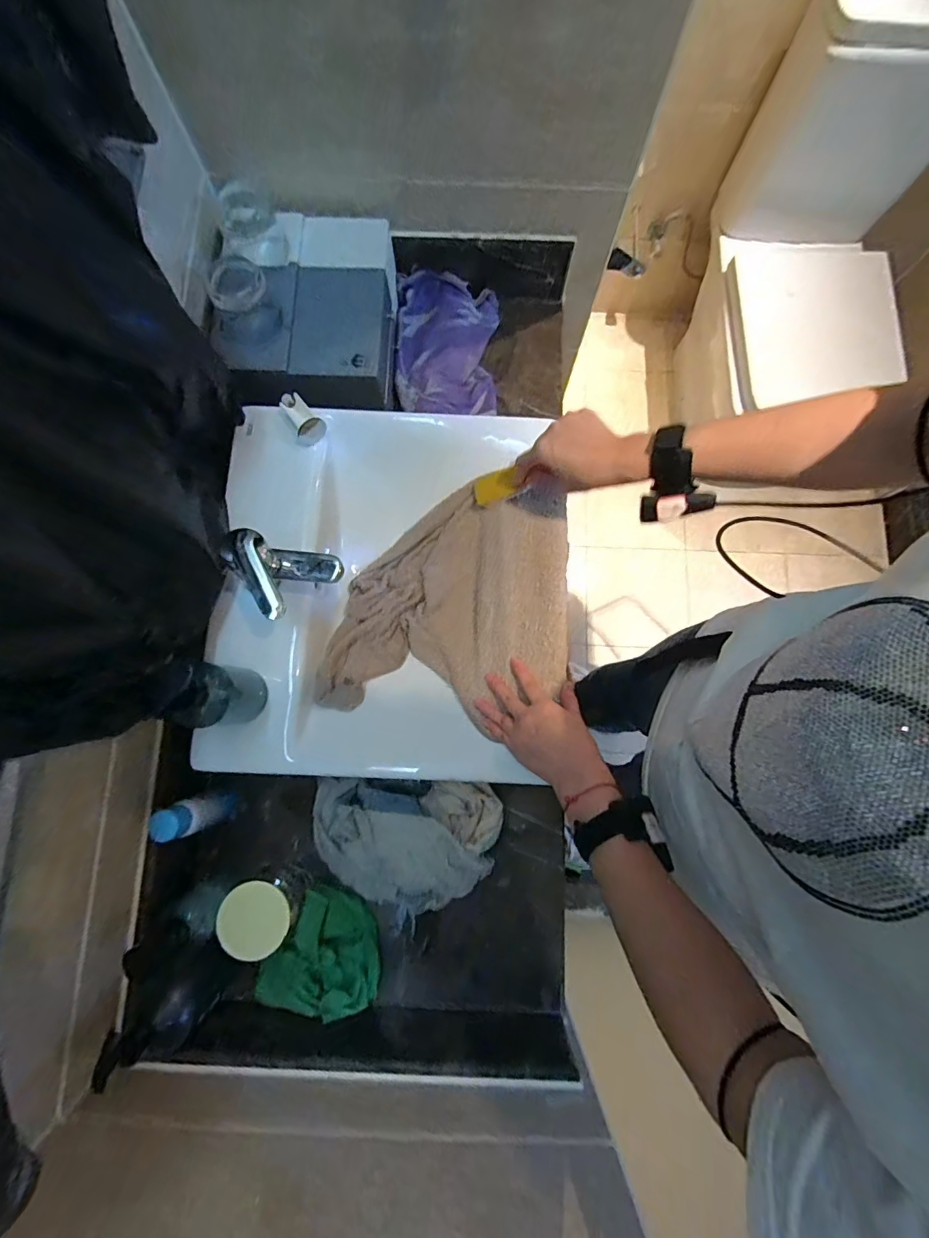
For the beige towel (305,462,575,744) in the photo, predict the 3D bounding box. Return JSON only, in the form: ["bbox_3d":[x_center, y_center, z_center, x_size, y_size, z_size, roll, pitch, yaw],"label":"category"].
[{"bbox_3d":[-0.016,-0.023,0.641,0.295,0.105,0.302,10,80,1],"label":"beige towel"}]

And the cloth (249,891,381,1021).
[{"bbox_3d":[-0.185,0.429,0.623,0.151,0.066,0.138,6,80,0],"label":"cloth"}]

